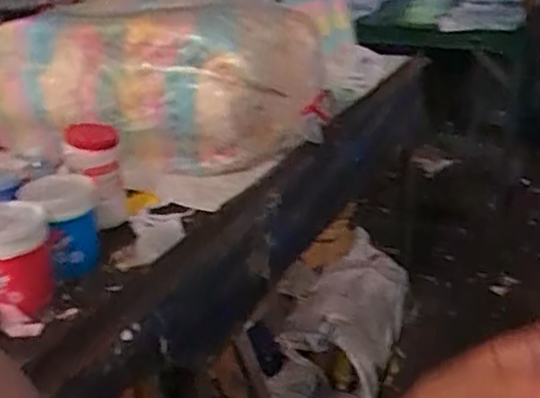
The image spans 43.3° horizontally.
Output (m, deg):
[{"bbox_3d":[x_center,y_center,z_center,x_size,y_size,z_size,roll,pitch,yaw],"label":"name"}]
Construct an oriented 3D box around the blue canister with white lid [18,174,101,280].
[{"bbox_3d":[-0.328,0.043,1.078,0.109,0.127,0.116,-7,25,-10],"label":"blue canister with white lid"}]

